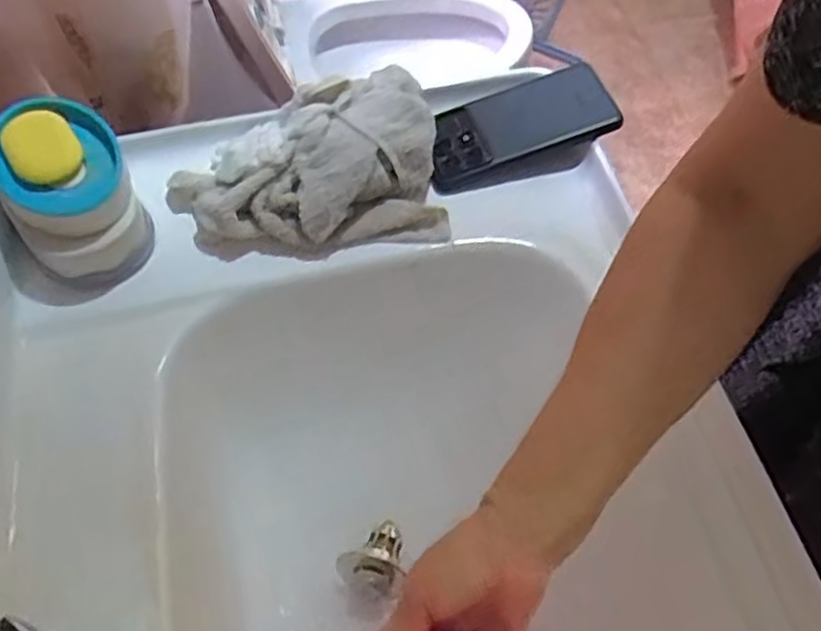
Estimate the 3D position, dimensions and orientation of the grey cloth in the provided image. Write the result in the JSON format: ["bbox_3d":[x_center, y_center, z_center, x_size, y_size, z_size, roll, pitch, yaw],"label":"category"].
[{"bbox_3d":[-0.085,-0.123,0.577,0.204,0.061,0.149,-10,60,-5],"label":"grey cloth"}]

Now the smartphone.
[{"bbox_3d":[0.090,-0.164,0.612,0.154,0.011,0.079,-17,60,1],"label":"smartphone"}]

